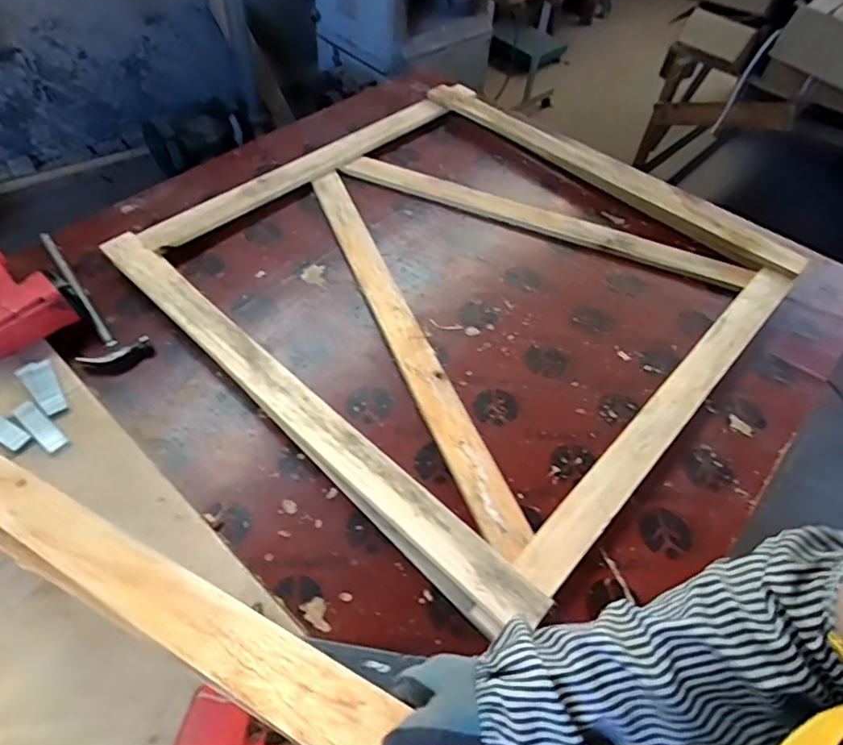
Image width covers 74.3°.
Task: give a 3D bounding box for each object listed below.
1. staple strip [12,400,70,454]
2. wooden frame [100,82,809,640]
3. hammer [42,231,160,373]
[{"bbox_3d":[-0.550,0.077,0.802,0.100,0.009,0.031,35,58,21],"label":"staple strip"},{"bbox_3d":[0.076,-0.218,1.047,0.966,0.056,0.961,38,59,23],"label":"wooden frame"},{"bbox_3d":[-0.594,-0.124,0.939,0.378,0.025,0.099,38,59,23],"label":"hammer"}]

